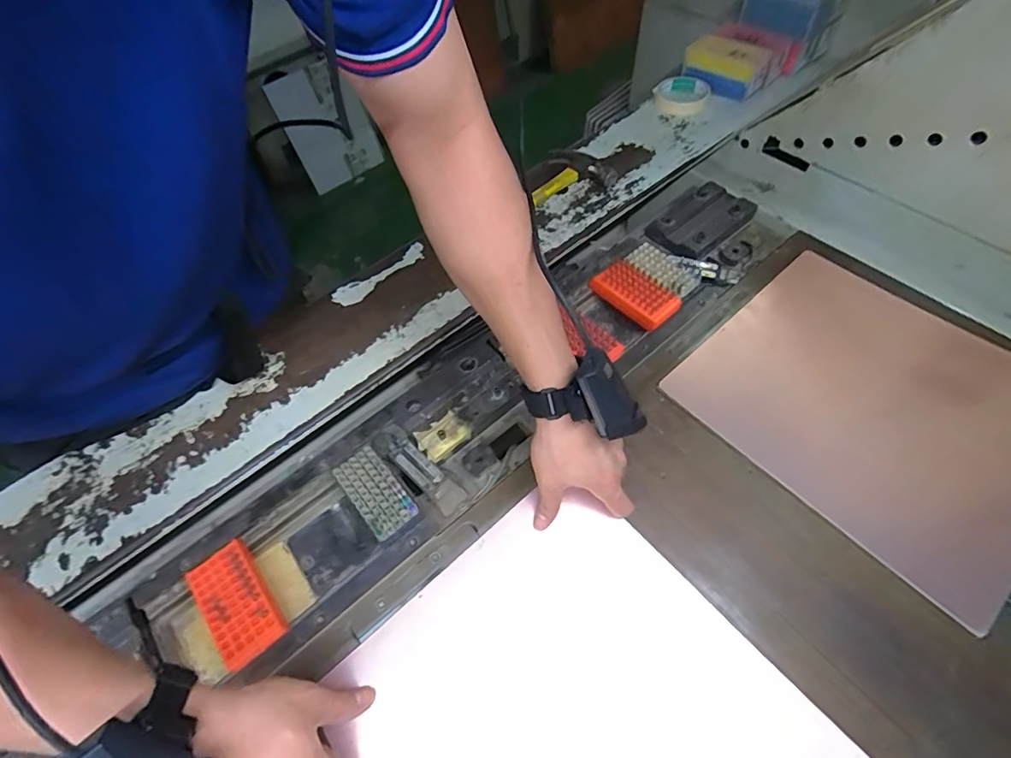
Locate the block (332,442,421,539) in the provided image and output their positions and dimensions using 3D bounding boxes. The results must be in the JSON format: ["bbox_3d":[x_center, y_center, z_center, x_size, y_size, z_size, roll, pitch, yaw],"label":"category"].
[{"bbox_3d":[-0.142,0.126,0.526,0.050,0.022,0.100,-37,63,-18],"label":"block"}]

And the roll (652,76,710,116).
[{"bbox_3d":[0.295,-0.480,0.808,0.089,0.022,0.093,-2,58,3],"label":"roll"}]

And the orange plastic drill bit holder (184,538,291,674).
[{"bbox_3d":[-0.263,0.217,0.469,0.058,0.019,0.115,-38,63,-18],"label":"orange plastic drill bit holder"}]

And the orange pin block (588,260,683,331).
[{"bbox_3d":[0.176,-0.118,0.650,0.057,0.023,0.113,-38,63,-18],"label":"orange pin block"}]

